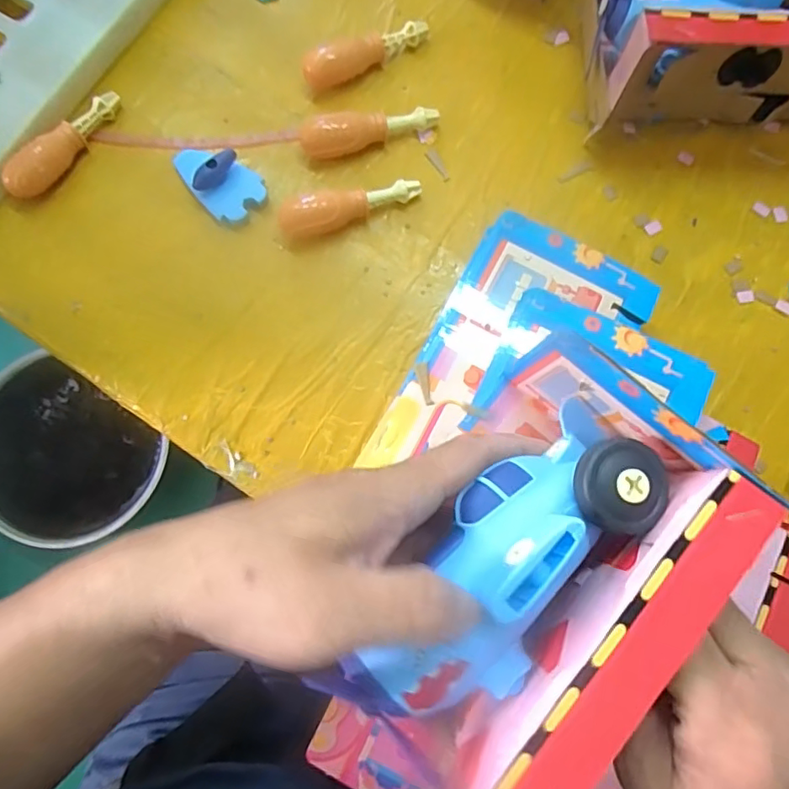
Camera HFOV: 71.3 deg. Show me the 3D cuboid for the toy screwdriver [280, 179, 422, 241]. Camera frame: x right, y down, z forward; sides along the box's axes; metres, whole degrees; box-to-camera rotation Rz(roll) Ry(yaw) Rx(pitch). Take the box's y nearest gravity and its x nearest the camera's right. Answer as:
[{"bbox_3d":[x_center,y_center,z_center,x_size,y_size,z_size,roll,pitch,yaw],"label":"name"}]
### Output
[{"bbox_3d":[-0.028,-0.123,0.363,0.095,0.028,0.023,-11,79,-3],"label":"toy screwdriver"}]

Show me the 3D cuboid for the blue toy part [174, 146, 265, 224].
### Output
[{"bbox_3d":[-0.121,-0.147,0.369,0.062,0.023,0.039,40,81,6],"label":"blue toy part"}]

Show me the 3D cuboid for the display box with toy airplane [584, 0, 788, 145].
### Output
[{"bbox_3d":[0.214,-0.225,0.353,0.162,0.091,0.091,-1,79,-1],"label":"display box with toy airplane"}]

